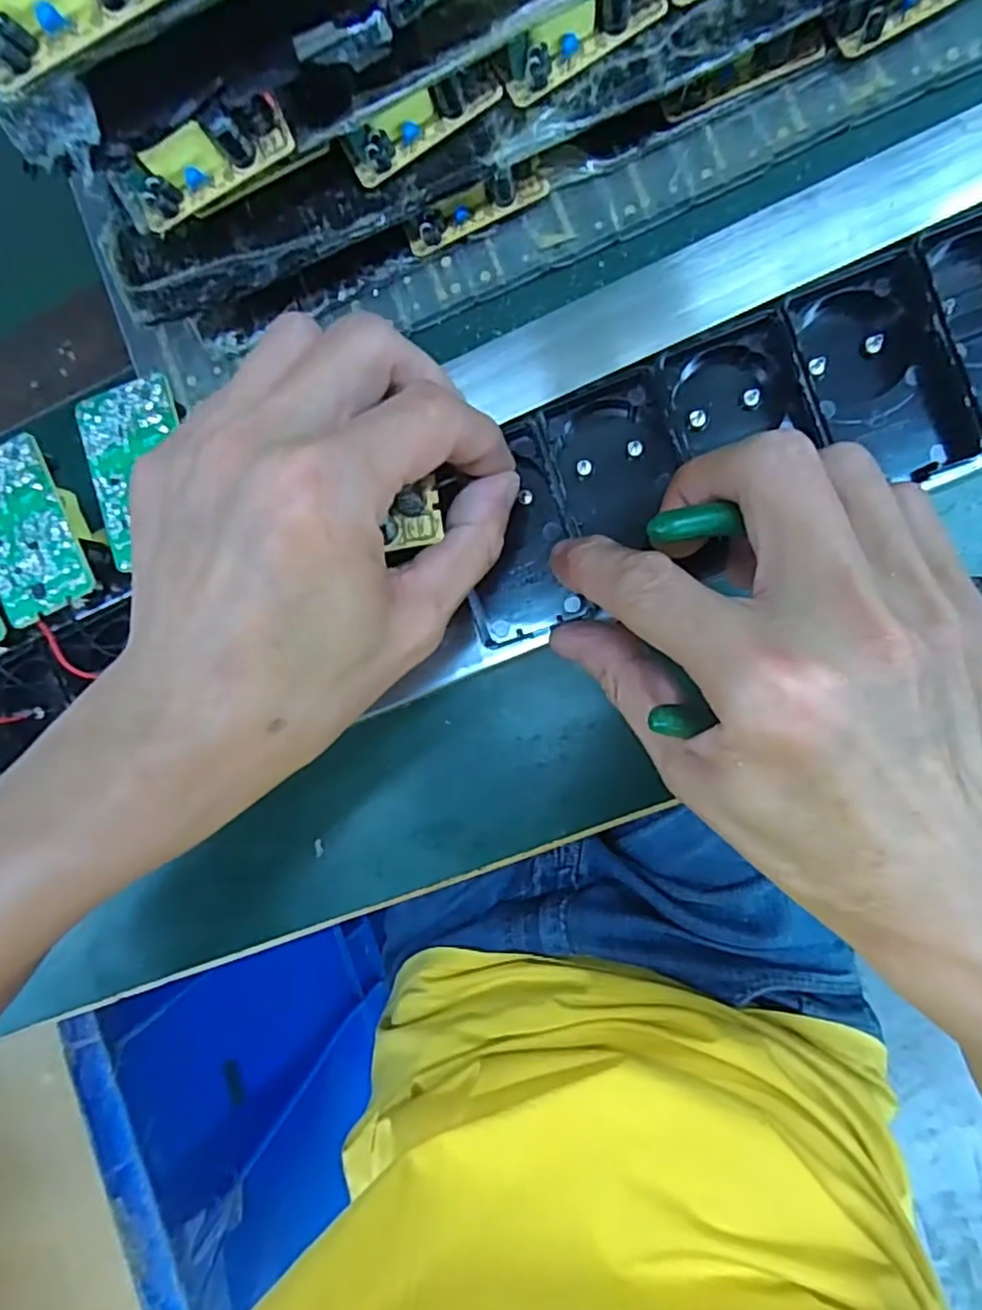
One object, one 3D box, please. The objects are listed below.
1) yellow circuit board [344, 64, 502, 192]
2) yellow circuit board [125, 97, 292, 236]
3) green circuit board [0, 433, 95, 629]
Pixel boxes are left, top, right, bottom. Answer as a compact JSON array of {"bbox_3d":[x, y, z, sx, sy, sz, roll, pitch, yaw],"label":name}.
[{"bbox_3d":[-0.026,-0.205,0.257,0.062,0.013,0.018,-20,87,9],"label":"yellow circuit board"},{"bbox_3d":[-0.103,-0.180,0.239,0.061,0.022,0.016,-23,86,9],"label":"yellow circuit board"},{"bbox_3d":[-0.172,-0.046,0.245,0.036,0.005,0.062,-22,86,9],"label":"green circuit board"}]

